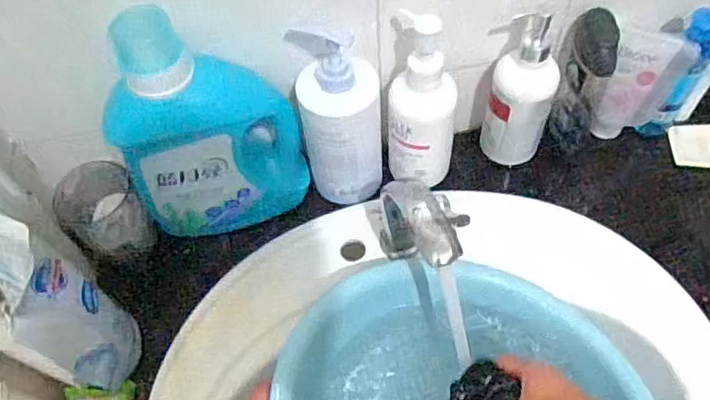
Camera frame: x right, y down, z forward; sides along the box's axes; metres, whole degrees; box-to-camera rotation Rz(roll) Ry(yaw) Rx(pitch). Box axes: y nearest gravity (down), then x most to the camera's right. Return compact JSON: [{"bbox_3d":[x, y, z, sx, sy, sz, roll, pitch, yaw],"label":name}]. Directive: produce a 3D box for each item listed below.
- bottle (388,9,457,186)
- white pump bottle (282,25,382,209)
[{"bbox_3d":[0.072,-0.093,0.594,0.073,0.201,0.067,11,61,7],"label":"bottle"},{"bbox_3d":[-0.013,-0.084,0.596,0.086,0.186,0.084,-7,60,-3],"label":"white pump bottle"}]

